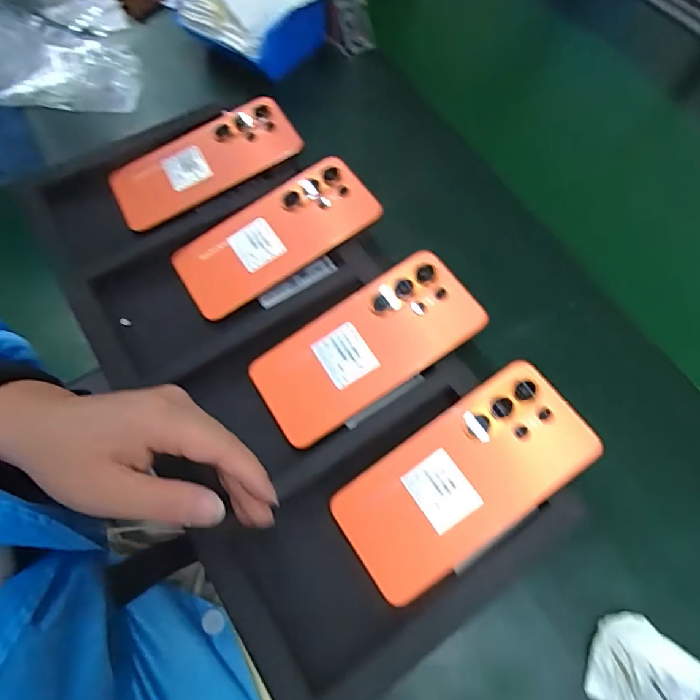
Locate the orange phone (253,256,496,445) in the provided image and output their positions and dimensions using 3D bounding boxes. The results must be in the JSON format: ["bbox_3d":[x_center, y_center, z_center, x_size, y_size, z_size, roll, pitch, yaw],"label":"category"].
[{"bbox_3d":[0.012,-0.003,0.352,0.168,0.009,0.078,-34,69,-3],"label":"orange phone"}]

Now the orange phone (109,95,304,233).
[{"bbox_3d":[-0.135,-0.175,0.439,0.170,0.012,0.080,-28,67,-3],"label":"orange phone"}]

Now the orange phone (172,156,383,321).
[{"bbox_3d":[-0.062,-0.096,0.398,0.168,0.010,0.078,-33,69,-5],"label":"orange phone"}]

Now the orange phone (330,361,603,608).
[{"bbox_3d":[0.074,0.084,0.311,0.168,0.008,0.080,-35,69,-5],"label":"orange phone"}]

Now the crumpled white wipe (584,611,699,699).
[{"bbox_3d":[0.178,0.197,0.288,0.063,0.021,0.053,26,65,10],"label":"crumpled white wipe"}]

